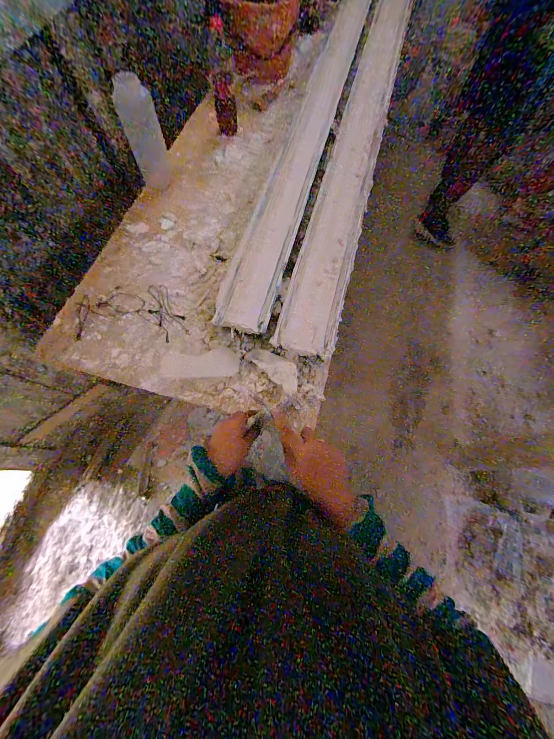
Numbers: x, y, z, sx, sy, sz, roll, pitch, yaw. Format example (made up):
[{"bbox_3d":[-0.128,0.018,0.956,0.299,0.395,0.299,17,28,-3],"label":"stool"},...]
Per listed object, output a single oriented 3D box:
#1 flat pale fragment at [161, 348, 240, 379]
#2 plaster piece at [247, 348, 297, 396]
[{"bbox_3d":[-0.152,-0.010,0.565,0.150,0.013,0.054,-5,68,-3],"label":"flat pale fragment"},{"bbox_3d":[0.001,-0.004,0.566,0.117,0.020,0.052,41,73,14],"label":"plaster piece"}]

